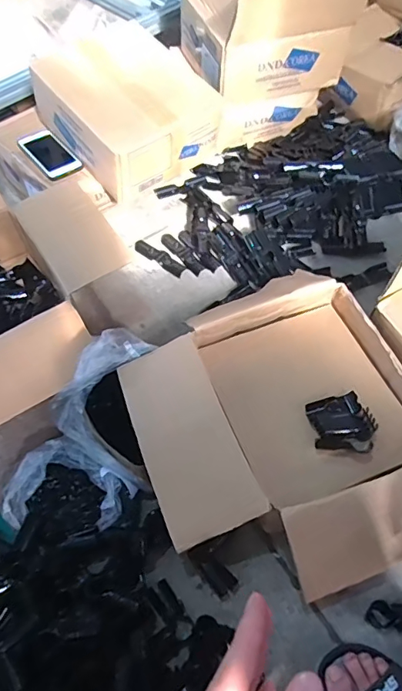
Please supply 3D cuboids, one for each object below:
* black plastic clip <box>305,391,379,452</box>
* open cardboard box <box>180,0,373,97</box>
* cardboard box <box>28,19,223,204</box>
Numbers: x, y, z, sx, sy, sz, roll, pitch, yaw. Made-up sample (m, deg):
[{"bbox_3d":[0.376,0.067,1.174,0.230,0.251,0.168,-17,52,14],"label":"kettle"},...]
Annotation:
[{"bbox_3d":[0.215,0.117,0.735,0.090,0.028,0.091,-10,58,-5],"label":"black plastic clip"},{"bbox_3d":[0.140,-0.761,1.088,0.317,0.256,0.362,-19,59,-10],"label":"open cardboard box"},{"bbox_3d":[-0.156,-0.506,1.026,0.283,0.158,0.316,-36,64,-19],"label":"cardboard box"}]

